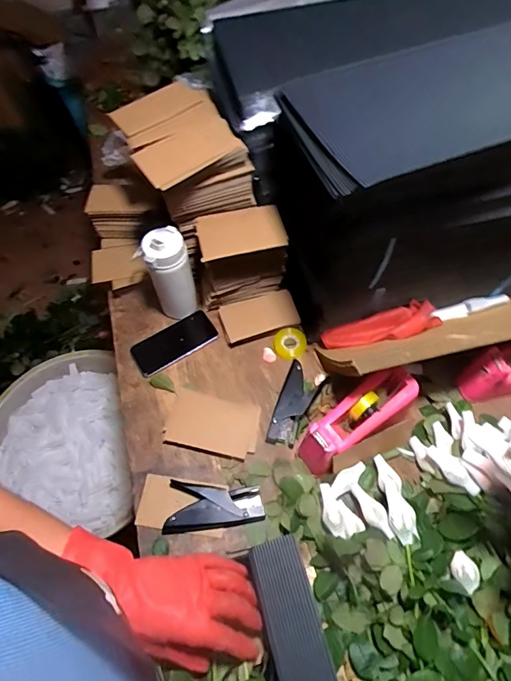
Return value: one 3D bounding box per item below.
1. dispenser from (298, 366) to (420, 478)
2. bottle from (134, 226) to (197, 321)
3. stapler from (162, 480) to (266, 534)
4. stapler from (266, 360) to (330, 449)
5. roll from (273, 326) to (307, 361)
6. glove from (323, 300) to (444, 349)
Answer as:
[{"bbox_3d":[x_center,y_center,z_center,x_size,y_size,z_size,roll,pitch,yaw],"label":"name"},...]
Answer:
[{"bbox_3d":[0.155,0.121,0.667,0.208,0.085,0.071,-38,65,-5],"label":"dispenser"},{"bbox_3d":[-0.158,-0.114,0.789,0.083,0.192,0.078,-12,60,-5],"label":"bottle"},{"bbox_3d":[-0.064,0.252,0.669,0.149,0.020,0.073,-4,60,0],"label":"stapler"},{"bbox_3d":[0.064,0.112,0.743,0.064,0.032,0.144,26,64,16],"label":"stapler"},{"bbox_3d":[0.065,0.006,0.808,0.059,0.010,0.059,4,85,12],"label":"roll"},{"bbox_3d":[0.224,-0.020,0.754,0.206,0.040,0.064,-15,61,-7],"label":"glove"}]

